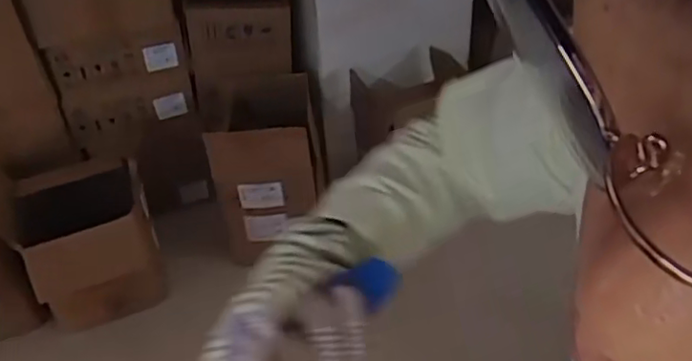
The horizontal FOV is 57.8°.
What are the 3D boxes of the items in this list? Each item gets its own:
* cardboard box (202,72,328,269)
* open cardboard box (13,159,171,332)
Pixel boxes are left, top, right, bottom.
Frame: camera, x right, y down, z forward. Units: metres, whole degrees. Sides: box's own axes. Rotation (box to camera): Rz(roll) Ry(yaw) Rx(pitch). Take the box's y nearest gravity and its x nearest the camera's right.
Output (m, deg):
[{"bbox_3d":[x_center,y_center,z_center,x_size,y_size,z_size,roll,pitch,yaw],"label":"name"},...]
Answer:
[{"bbox_3d":[-0.183,-0.025,1.523,0.237,0.368,0.239,-6,37,-3],"label":"cardboard box"},{"bbox_3d":[-0.579,0.140,1.435,0.279,0.314,0.218,-20,40,-20],"label":"open cardboard box"}]

